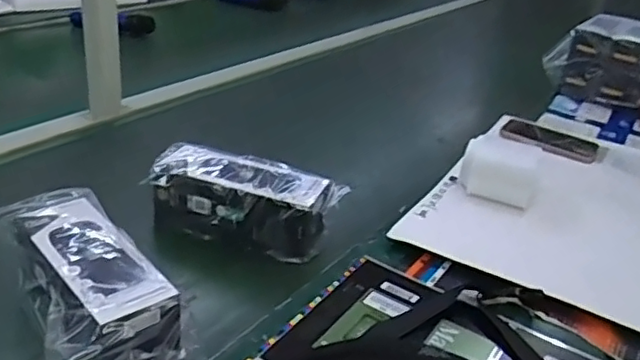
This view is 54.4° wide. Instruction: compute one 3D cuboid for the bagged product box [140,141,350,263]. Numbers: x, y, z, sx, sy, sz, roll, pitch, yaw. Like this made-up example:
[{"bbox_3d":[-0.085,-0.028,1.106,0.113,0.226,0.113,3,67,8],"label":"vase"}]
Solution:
[{"bbox_3d":[-0.090,0.024,0.747,0.224,0.068,0.095,14,28,14],"label":"bagged product box"}]

